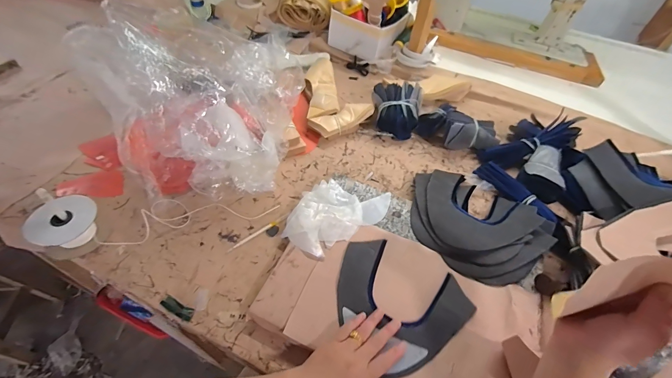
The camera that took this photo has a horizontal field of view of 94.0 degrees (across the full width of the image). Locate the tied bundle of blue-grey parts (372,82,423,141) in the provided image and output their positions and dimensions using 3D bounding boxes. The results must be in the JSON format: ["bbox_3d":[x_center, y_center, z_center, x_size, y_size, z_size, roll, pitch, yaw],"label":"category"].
[{"bbox_3d":[0.132,-0.179,0.713,0.113,0.079,0.103,14,54,7],"label":"tied bundle of blue-grey parts"}]

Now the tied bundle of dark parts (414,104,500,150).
[{"bbox_3d":[0.273,-0.133,0.697,0.167,0.070,0.101,30,57,17],"label":"tied bundle of dark parts"}]

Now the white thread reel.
[{"bbox_3d":[-0.428,0.063,0.505,0.084,0.061,0.093,33,58,19],"label":"white thread reel"}]

